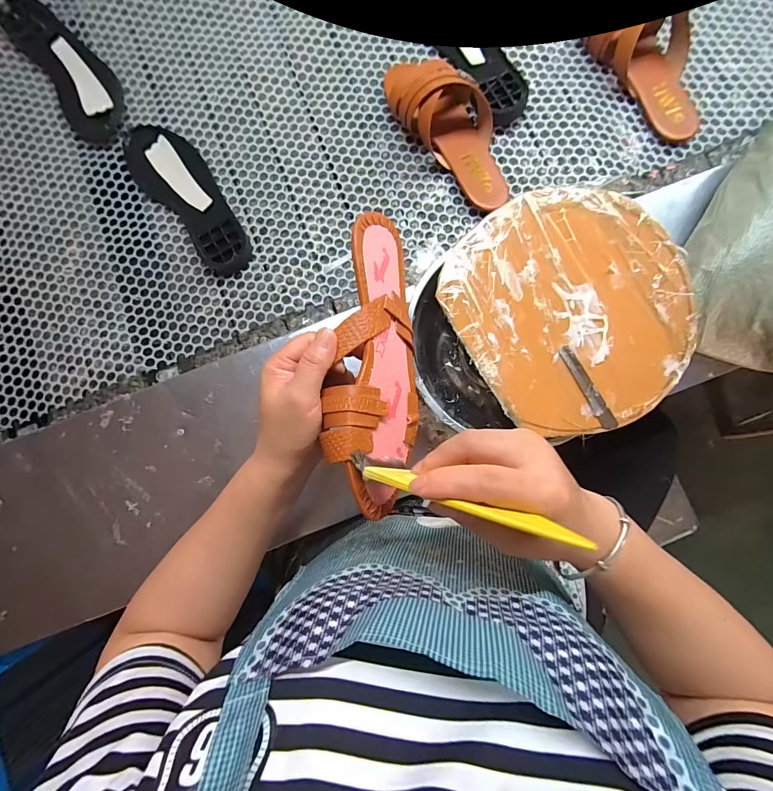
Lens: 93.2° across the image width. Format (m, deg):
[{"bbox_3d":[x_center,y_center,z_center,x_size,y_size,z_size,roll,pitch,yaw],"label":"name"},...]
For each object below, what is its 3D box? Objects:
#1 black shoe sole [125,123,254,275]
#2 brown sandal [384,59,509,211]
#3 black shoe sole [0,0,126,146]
[{"bbox_3d":[-0.263,-0.267,0.487,0.083,0.019,0.250,-39,85,-3],"label":"black shoe sole"},{"bbox_3d":[0.084,-0.334,0.456,0.100,0.066,0.213,-25,84,-1],"label":"brown sandal"},{"bbox_3d":[-0.452,-0.469,0.513,0.088,0.018,0.267,-35,84,-2],"label":"black shoe sole"}]

